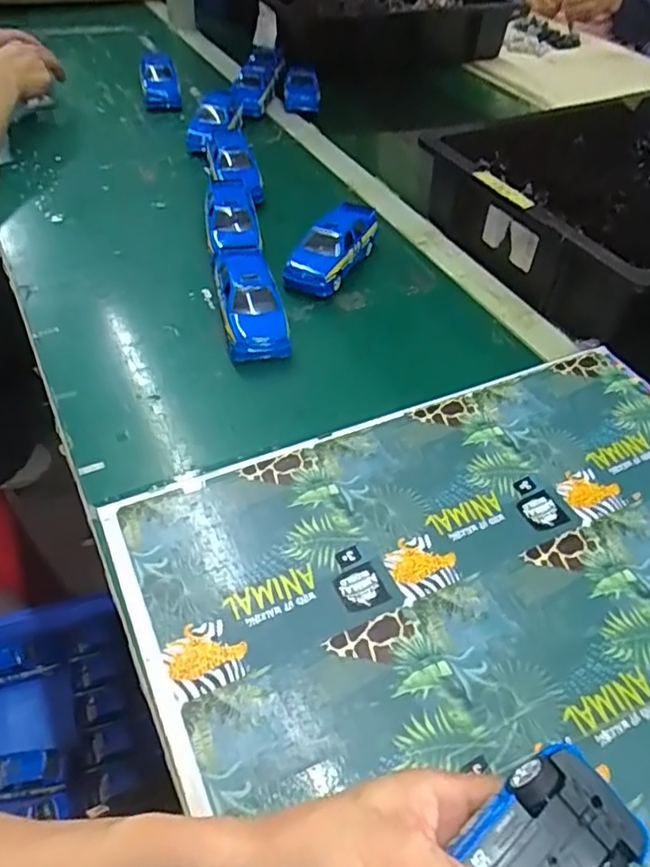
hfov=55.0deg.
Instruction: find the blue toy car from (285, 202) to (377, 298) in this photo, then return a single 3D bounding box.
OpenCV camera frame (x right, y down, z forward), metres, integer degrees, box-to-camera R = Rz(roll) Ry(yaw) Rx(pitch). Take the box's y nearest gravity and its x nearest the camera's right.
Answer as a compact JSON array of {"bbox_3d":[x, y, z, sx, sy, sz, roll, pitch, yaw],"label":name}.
[{"bbox_3d":[0.008,-0.182,0.618,0.056,0.043,0.126,20,49,14],"label":"blue toy car"}]

